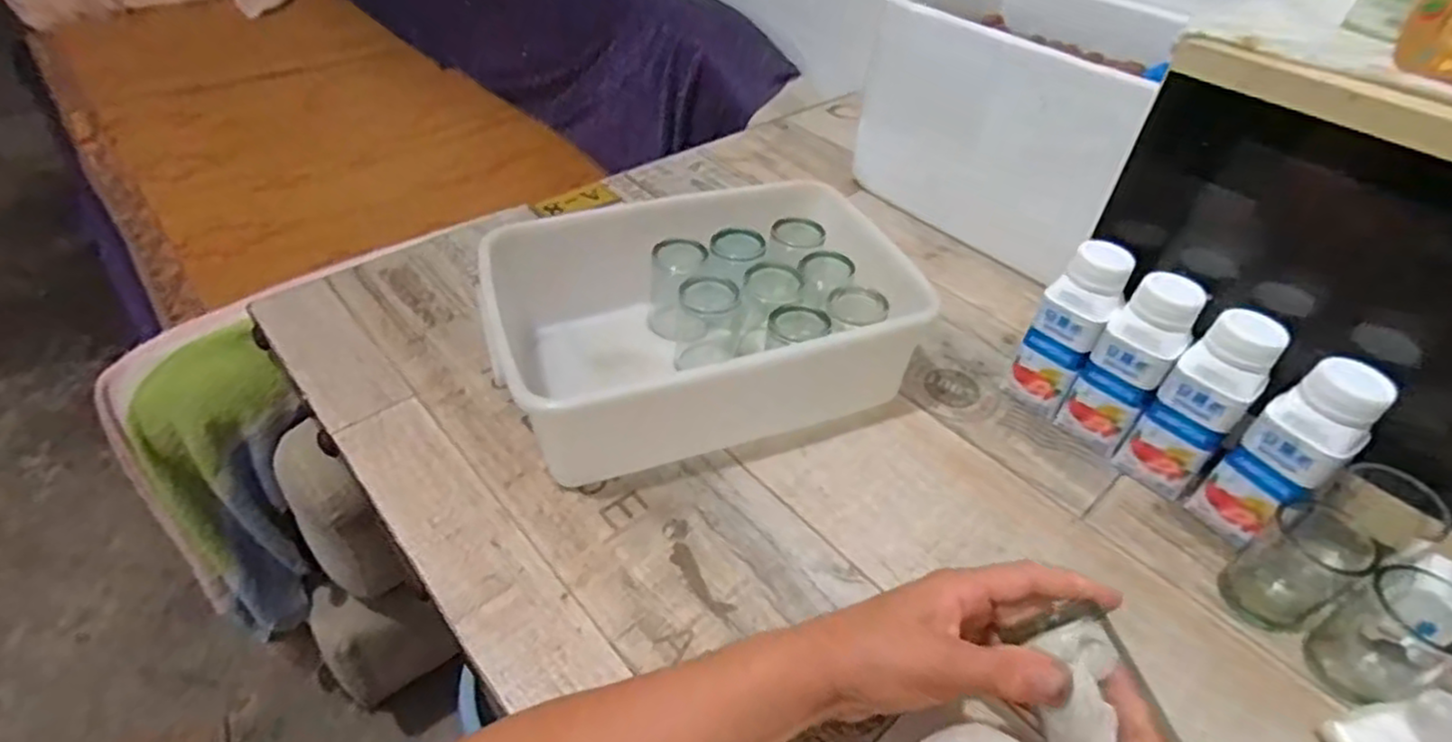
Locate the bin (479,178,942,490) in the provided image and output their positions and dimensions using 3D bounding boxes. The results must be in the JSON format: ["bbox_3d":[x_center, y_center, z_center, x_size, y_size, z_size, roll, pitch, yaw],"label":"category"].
[{"bbox_3d":[-0.020,-0.043,0.565,0.307,0.104,0.194,-13,46,-17],"label":"bin"}]

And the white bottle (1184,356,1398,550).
[{"bbox_3d":[0.359,0.060,0.456,0.052,0.139,0.052,-25,51,-27],"label":"white bottle"}]

